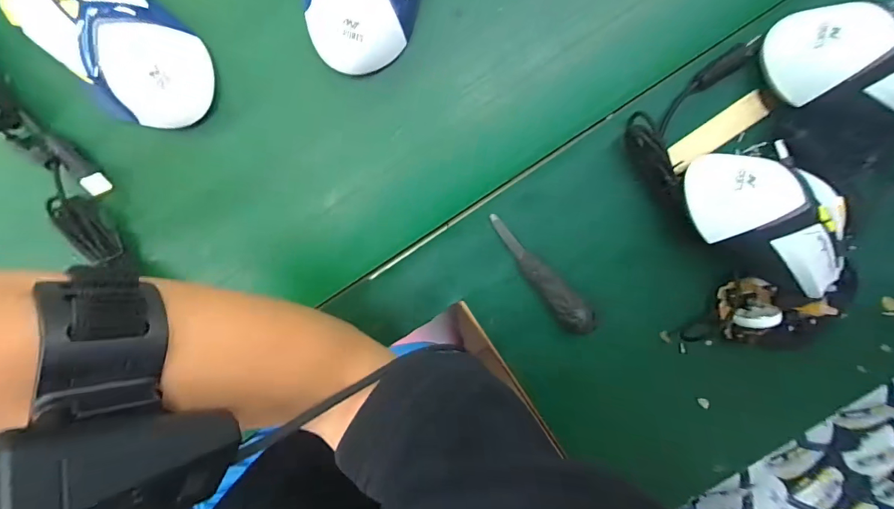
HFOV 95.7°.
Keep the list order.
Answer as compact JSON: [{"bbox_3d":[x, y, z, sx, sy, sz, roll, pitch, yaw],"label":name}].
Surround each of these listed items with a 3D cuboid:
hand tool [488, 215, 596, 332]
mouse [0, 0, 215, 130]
[{"bbox_3d":[0.065,0.013,0.279,0.019,0.025,0.099,-38,100,3],"label":"hand tool"},{"bbox_3d":[-0.203,-0.128,0.243,0.115,0.042,0.072,42,95,-10],"label":"mouse"}]

